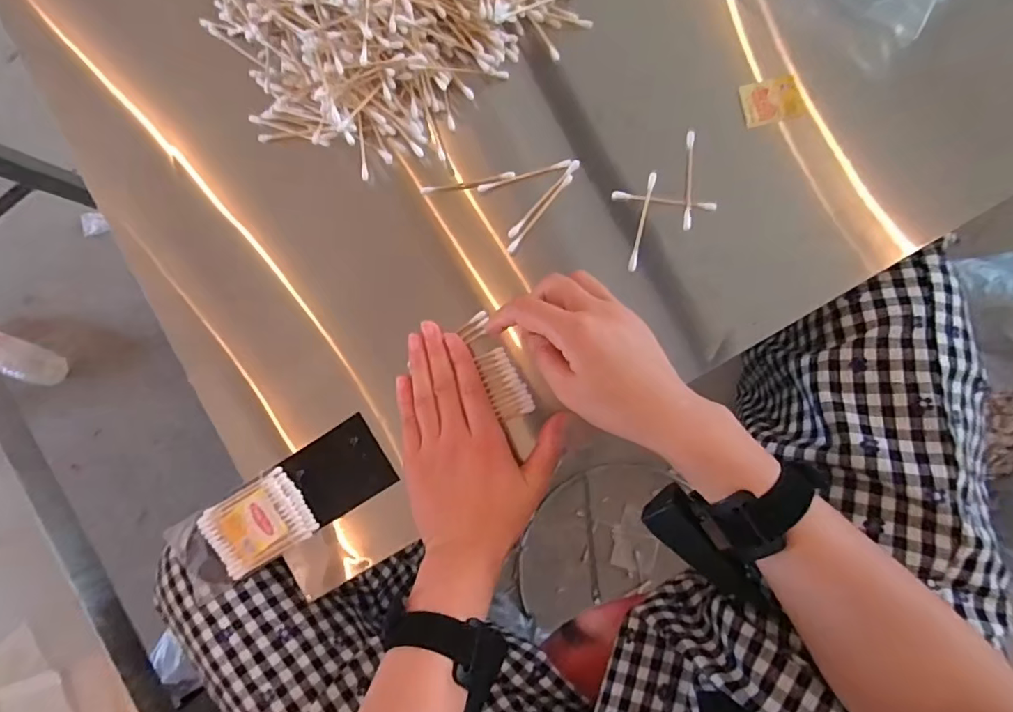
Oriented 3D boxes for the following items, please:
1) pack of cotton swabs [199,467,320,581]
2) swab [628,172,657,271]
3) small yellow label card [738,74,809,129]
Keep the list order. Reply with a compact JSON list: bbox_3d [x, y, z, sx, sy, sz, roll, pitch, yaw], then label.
[{"bbox_3d":[-0.191,0.128,0.400,0.079,0.009,0.059,-32,85,5],"label":"pack of cotton swabs"},{"bbox_3d":[0.097,-0.096,0.373,0.006,0.006,0.070,13,90,7],"label":"swab"},{"bbox_3d":[0.186,-0.178,0.363,0.040,0.006,0.031,-12,81,6],"label":"small yellow label card"}]

